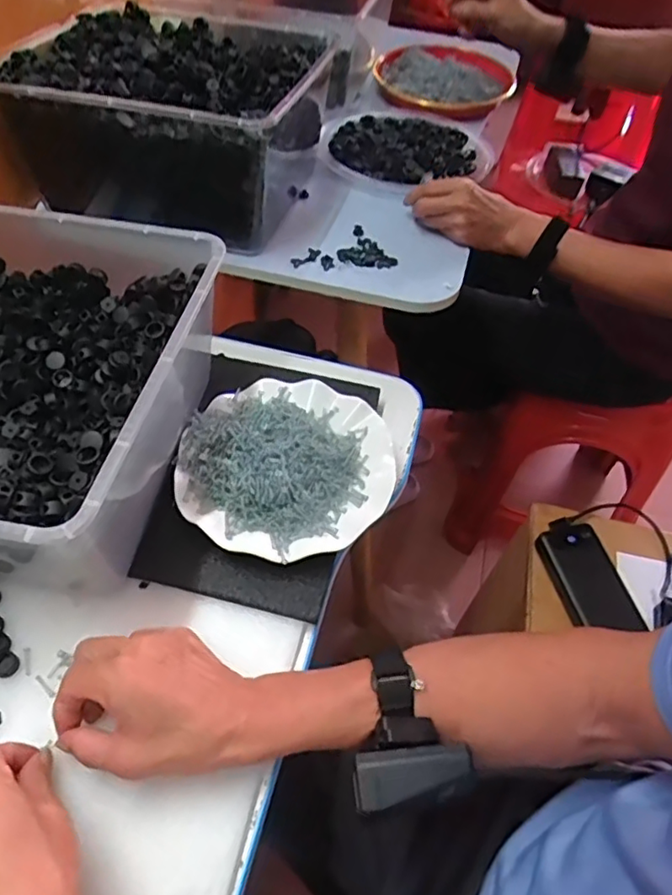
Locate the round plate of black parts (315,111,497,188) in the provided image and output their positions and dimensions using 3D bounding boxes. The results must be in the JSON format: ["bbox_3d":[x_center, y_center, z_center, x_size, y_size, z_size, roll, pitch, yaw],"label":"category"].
[{"bbox_3d":[0.101,-0.423,0.826,0.227,0.029,0.245,11,53,5],"label":"round plate of black parts"}]

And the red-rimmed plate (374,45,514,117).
[{"bbox_3d":[0.184,-0.614,0.981,0.211,0.048,0.261,19,54,11],"label":"red-rimmed plate"}]

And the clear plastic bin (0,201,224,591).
[{"bbox_3d":[-0.262,-0.047,0.468,0.293,0.129,0.293,9,53,3],"label":"clear plastic bin"}]

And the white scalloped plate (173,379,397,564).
[{"bbox_3d":[-0.042,0.012,0.511,0.178,0.019,0.176,2,53,-2],"label":"white scalloped plate"}]

